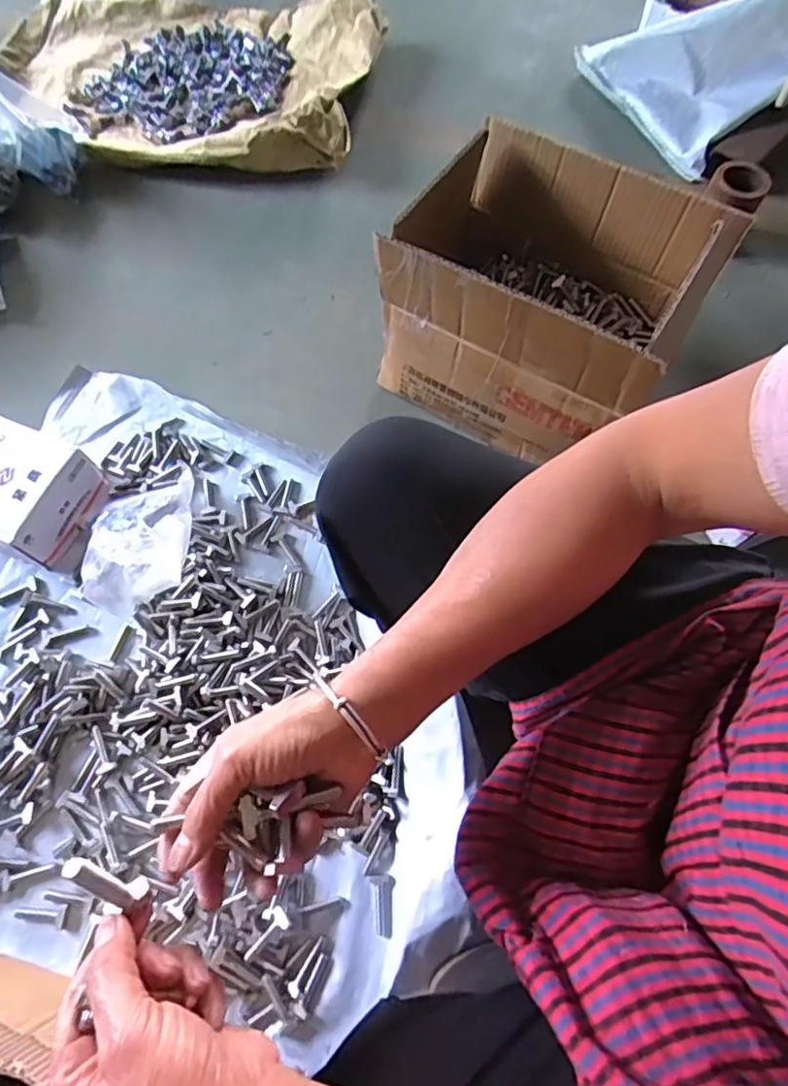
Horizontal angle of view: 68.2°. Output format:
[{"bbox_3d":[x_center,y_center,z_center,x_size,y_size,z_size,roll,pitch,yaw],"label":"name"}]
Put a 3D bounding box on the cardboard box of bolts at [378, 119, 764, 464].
[{"bbox_3d":[0.163,-0.298,0.718,0.356,0.242,0.246,29,71,14],"label":"cardboard box of bolts"}]

